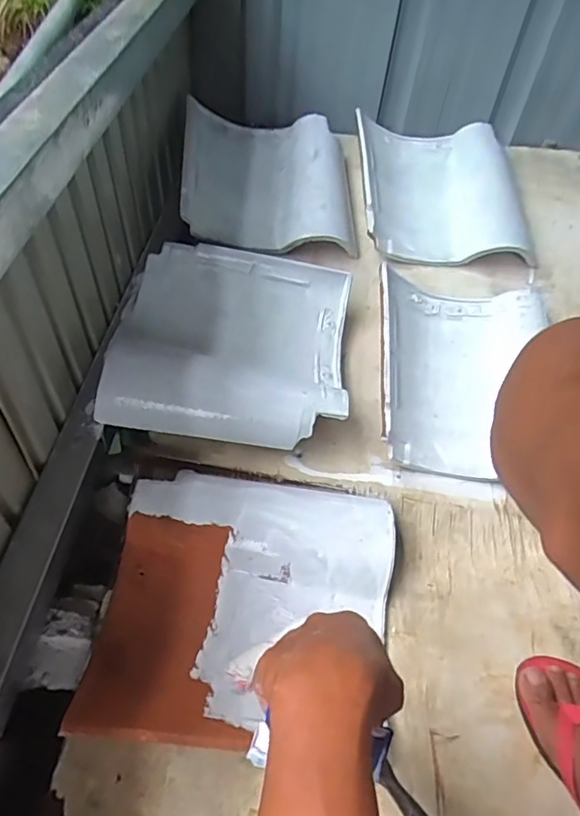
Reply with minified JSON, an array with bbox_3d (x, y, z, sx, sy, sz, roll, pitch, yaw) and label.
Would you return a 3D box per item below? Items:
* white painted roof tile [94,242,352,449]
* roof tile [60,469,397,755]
[{"bbox_3d":[-0.081,-0.098,0.783,0.328,0.086,0.304,4,51,-2],"label":"white painted roof tile"},{"bbox_3d":[-0.042,0.216,0.613,0.316,0.068,0.297,7,51,0],"label":"roof tile"}]

